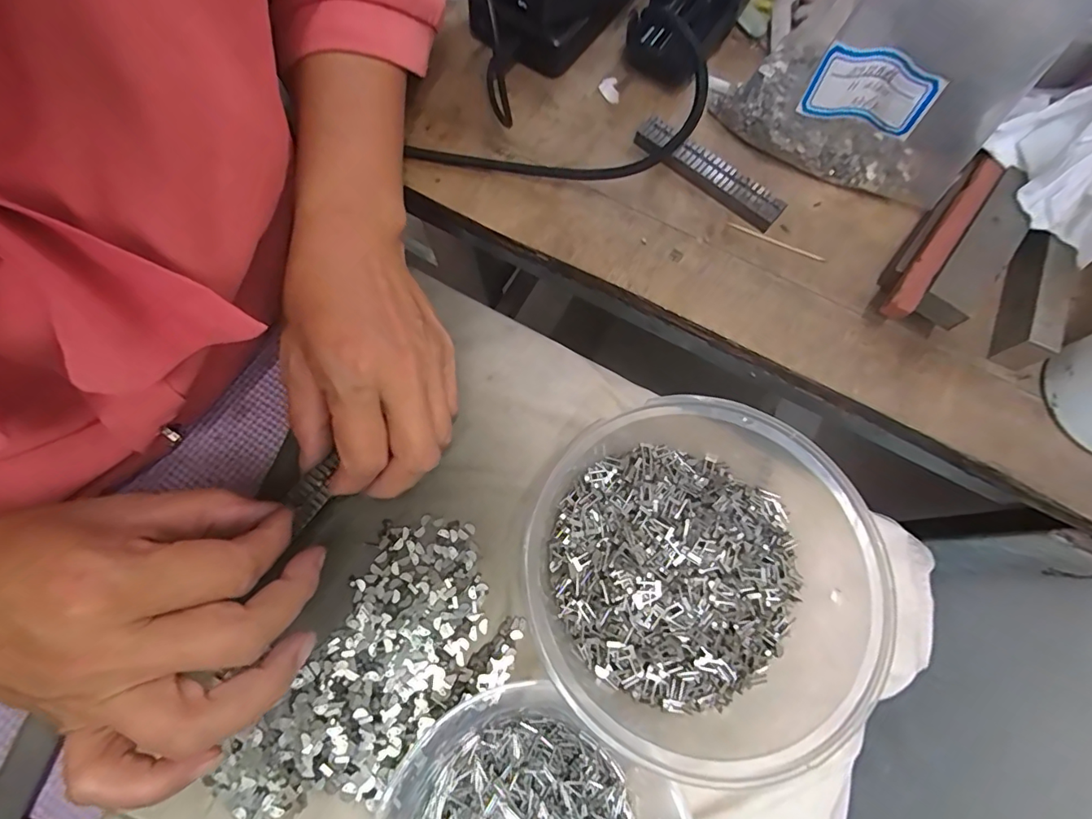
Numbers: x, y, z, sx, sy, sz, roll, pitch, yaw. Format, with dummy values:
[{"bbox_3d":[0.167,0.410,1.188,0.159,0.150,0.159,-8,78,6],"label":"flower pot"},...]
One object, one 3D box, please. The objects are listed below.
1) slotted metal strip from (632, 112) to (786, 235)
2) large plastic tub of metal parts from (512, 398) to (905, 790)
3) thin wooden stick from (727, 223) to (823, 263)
[{"bbox_3d":[0.096,-0.142,0.300,0.099,0.010,0.019,41,78,9],"label":"slotted metal strip"},{"bbox_3d":[0.063,0.069,0.216,0.139,0.058,0.133,0,75,-1],"label":"large plastic tub of metal parts"},{"bbox_3d":[0.135,-0.098,0.293,0.059,0.004,0.004,27,76,6],"label":"thin wooden stick"}]

